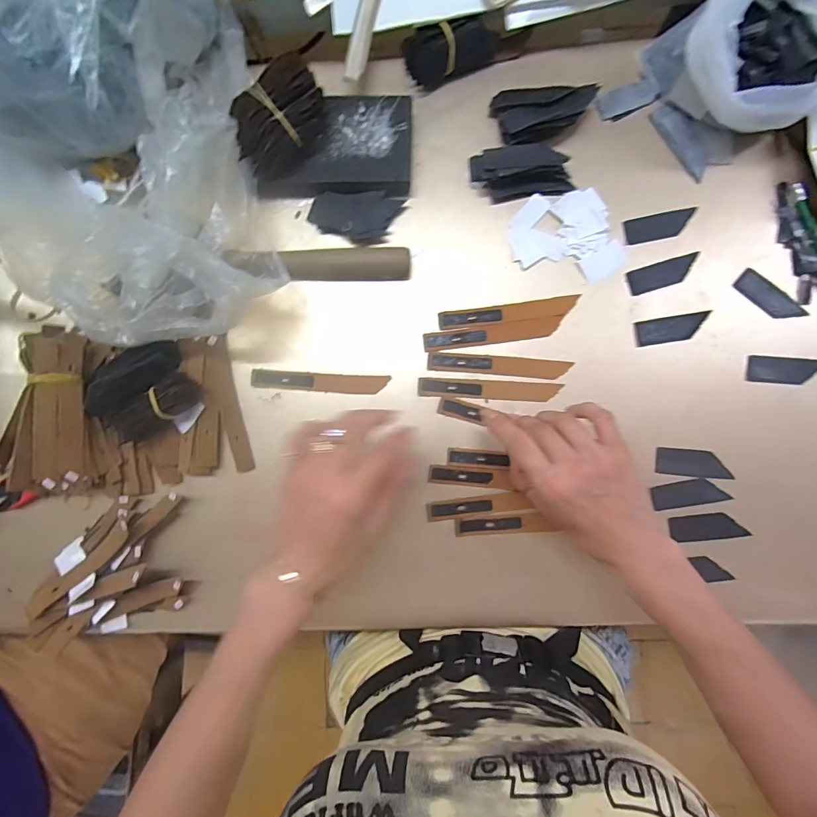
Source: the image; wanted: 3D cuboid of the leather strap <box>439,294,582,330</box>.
[{"bbox_3d":[0.090,-0.086,0.378,0.122,0.004,0.017,-7,87,2],"label":"leather strap"}]

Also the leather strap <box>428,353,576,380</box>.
[{"bbox_3d":[0.080,-0.038,0.378,0.124,0.004,0.017,5,87,3],"label":"leather strap"}]

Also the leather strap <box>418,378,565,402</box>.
[{"bbox_3d":[0.072,-0.017,0.378,0.124,0.005,0.017,3,87,2],"label":"leather strap"}]

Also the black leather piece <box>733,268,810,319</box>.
[{"bbox_3d":[0.318,-0.098,0.370,0.061,0.004,0.025,44,89,4],"label":"black leather piece"}]

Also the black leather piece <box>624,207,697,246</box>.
[{"bbox_3d":[0.225,-0.163,0.379,0.060,0.004,0.023,-11,92,2],"label":"black leather piece"}]

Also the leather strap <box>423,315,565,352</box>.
[{"bbox_3d":[0.076,-0.067,0.377,0.122,0.004,0.017,-8,87,2],"label":"leather strap"}]

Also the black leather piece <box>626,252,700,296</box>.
[{"bbox_3d":[0.229,-0.120,0.379,0.063,0.004,0.023,-17,86,1],"label":"black leather piece"}]

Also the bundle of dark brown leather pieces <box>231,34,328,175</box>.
[{"bbox_3d":[-0.105,-0.244,0.355,0.092,0.041,0.059,-36,86,0],"label":"bundle of dark brown leather pieces"}]

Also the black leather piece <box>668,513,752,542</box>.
[{"bbox_3d":[0.259,0.103,0.367,0.060,0.004,0.022,-7,82,7],"label":"black leather piece"}]

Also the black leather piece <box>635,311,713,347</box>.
[{"bbox_3d":[0.236,-0.071,0.375,0.063,0.004,0.022,-8,87,2],"label":"black leather piece"}]

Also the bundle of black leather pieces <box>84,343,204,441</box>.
[{"bbox_3d":[-0.233,-0.016,0.366,0.086,0.038,0.072,-30,86,0],"label":"bundle of black leather pieces"}]

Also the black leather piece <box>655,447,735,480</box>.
[{"bbox_3d":[0.248,0.048,0.370,0.062,0.004,0.023,5,92,6],"label":"black leather piece"}]

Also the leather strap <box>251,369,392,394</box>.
[{"bbox_3d":[-0.080,-0.024,0.380,0.121,0.005,0.017,3,87,2],"label":"leather strap"}]

